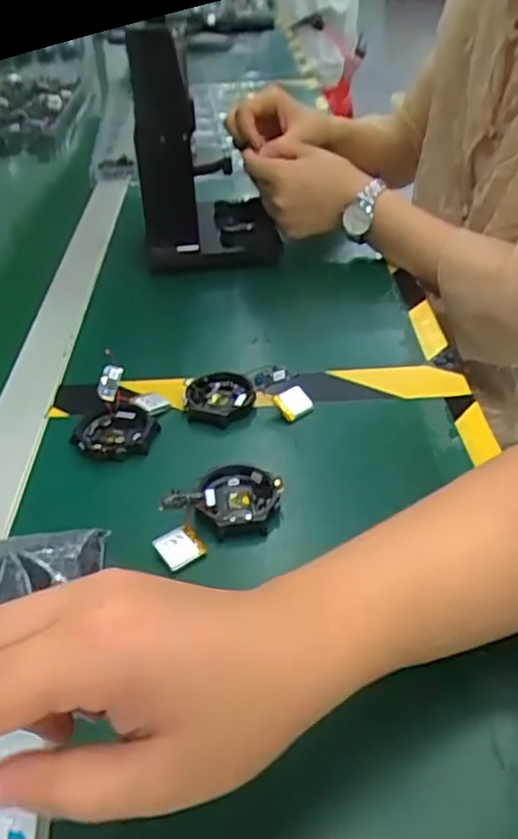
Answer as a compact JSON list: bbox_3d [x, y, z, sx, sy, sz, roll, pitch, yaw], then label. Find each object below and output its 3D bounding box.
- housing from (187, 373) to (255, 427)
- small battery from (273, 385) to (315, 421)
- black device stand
[{"bbox_3d":[-0.027,-0.014,0.464,0.047,0.014,0.047,0,39,0],"label":"housing"},{"bbox_3d":[0.024,-0.012,0.456,0.022,0.021,0.006,-30,5,2],"label":"small battery"},{"bbox_3d":[-0.050,-0.245,0.606,0.121,0.196,0.095,-6,36,-6],"label":"black device stand"}]

